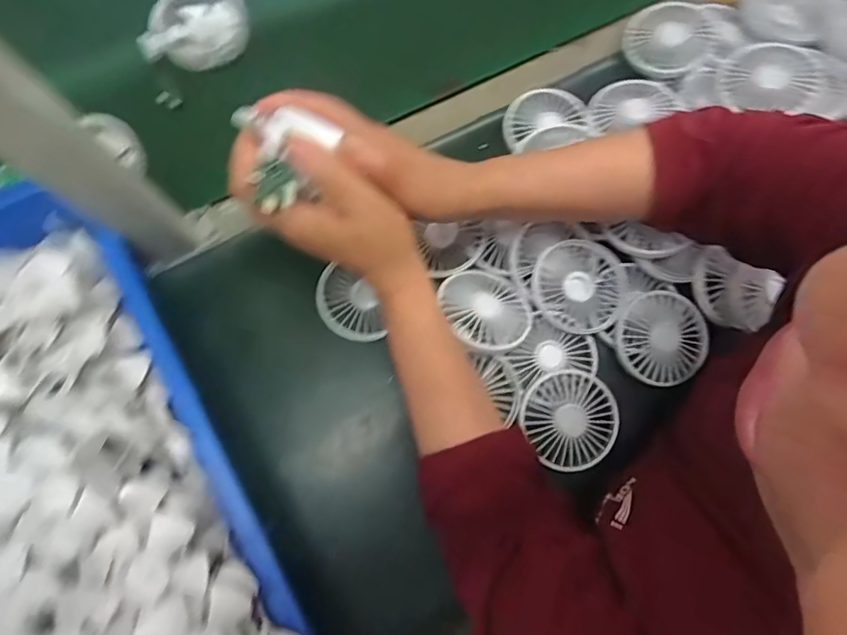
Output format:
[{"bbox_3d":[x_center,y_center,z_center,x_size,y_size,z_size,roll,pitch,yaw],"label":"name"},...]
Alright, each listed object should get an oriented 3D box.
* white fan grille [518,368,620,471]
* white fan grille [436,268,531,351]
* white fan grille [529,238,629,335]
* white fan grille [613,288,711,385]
[{"bbox_3d":[0.131,0.089,0.411,0.080,0.016,0.084,0,75,-1],"label":"white fan grille"},{"bbox_3d":[0.055,-0.007,0.417,0.079,0.011,0.081,-18,62,-24],"label":"white fan grille"},{"bbox_3d":[0.146,-0.028,0.438,0.086,0.020,0.088,0,75,-1],"label":"white fan grille"},{"bbox_3d":[0.222,0.018,0.430,0.085,0.022,0.086,0,75,-1],"label":"white fan grille"}]

